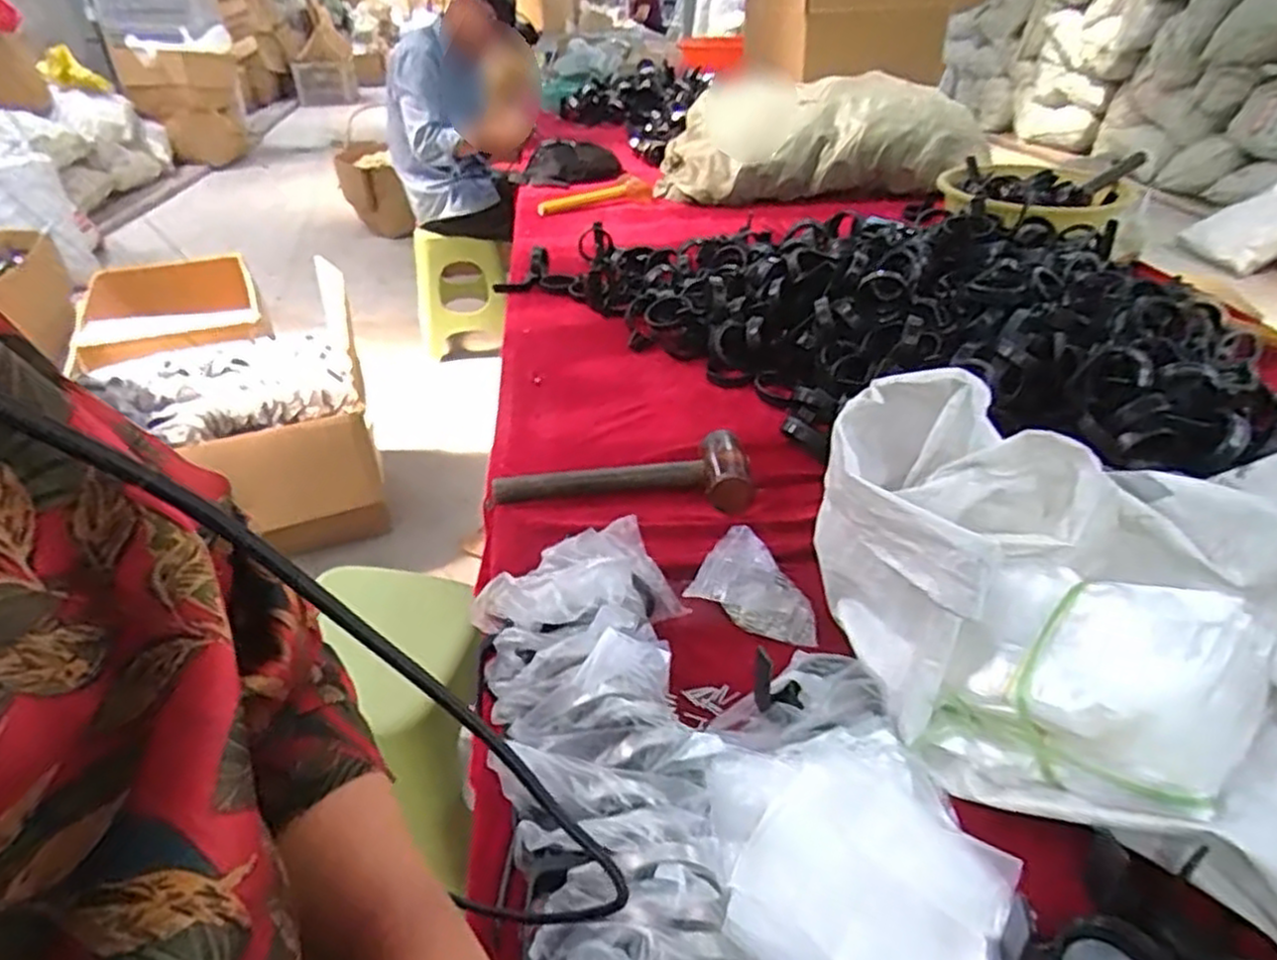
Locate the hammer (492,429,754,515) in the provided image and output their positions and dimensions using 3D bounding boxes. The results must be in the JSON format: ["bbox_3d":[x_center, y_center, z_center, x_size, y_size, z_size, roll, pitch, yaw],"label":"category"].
[{"bbox_3d":[-0.019,-0.012,0.873,0.293,0.047,0.098,1,34,3],"label":"hammer"}]

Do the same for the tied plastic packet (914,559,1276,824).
[{"bbox_3d":[0.328,0.137,0.543,0.181,0.080,0.190,9,44,45],"label":"tied plastic packet"}]

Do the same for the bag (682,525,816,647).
[{"bbox_3d":[0.120,0.098,0.732,0.125,0.025,0.114,15,37,22],"label":"bag"}]

